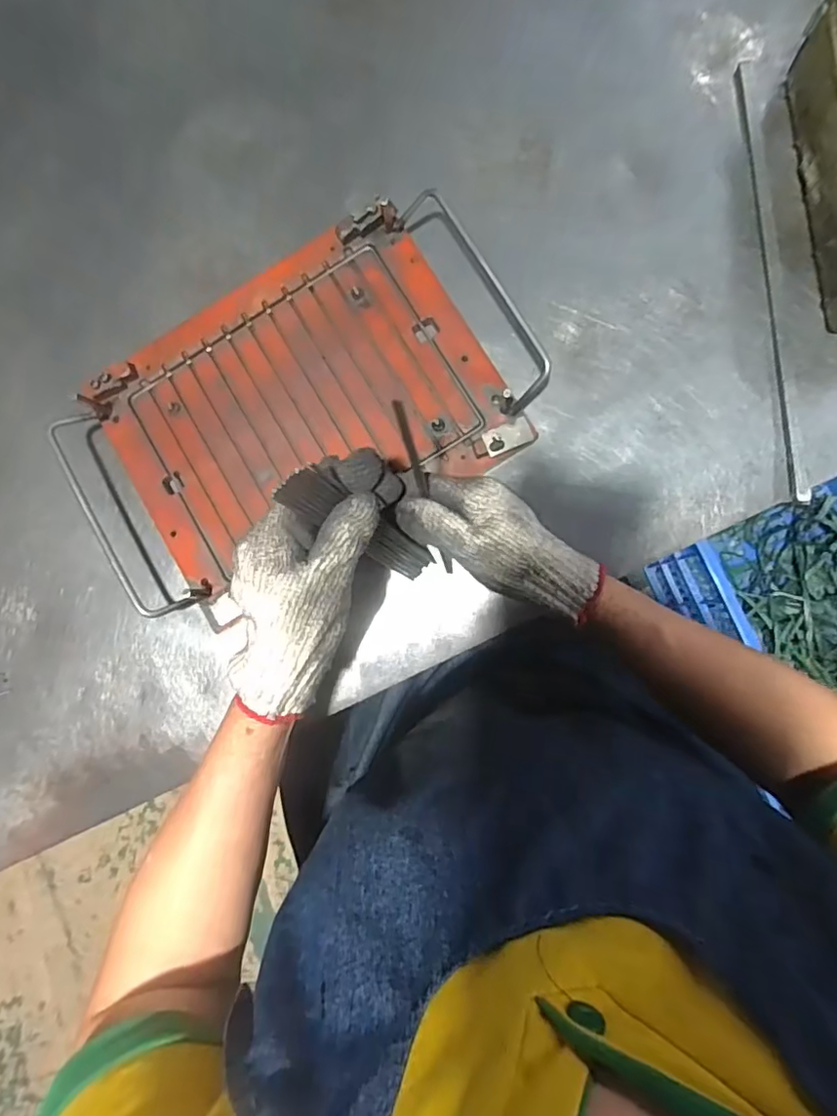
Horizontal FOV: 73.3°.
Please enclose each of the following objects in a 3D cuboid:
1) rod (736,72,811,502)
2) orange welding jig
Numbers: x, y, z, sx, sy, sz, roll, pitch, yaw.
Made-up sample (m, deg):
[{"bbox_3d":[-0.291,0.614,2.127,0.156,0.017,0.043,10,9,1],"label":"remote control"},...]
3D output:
[{"bbox_3d":[0.279,-0.225,0.447,0.011,0.005,0.367,-4,84,6],"label":"rod"},{"bbox_3d":[-0.097,-0.119,0.464,0.373,0.034,0.244,-31,81,3],"label":"orange welding jig"}]

